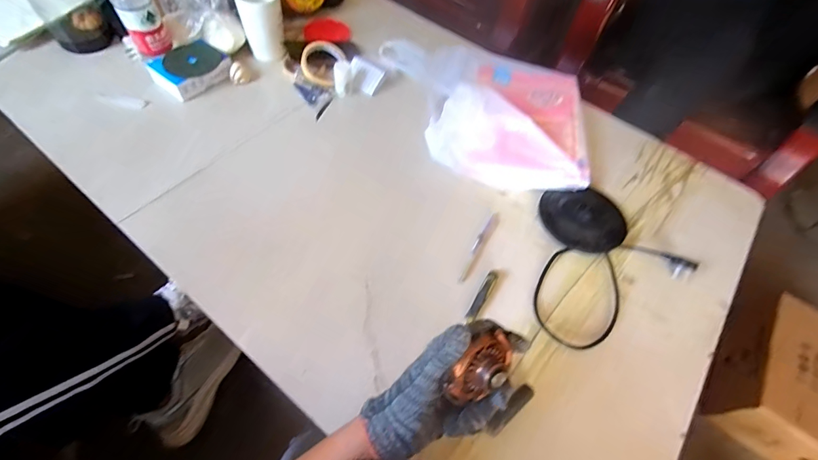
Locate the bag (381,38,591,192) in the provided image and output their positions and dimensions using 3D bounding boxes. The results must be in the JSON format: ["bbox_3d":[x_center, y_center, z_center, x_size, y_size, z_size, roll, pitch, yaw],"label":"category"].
[{"bbox_3d":[0.132,-0.252,0.739,0.407,0.105,0.341,10,57,3],"label":"bag"}]

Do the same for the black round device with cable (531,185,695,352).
[{"bbox_3d":[0.275,0.034,0.609,0.263,0.031,0.223,-26,63,-18],"label":"black round device with cable"}]

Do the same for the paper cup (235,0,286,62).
[{"bbox_3d":[-0.294,-0.420,0.786,0.079,0.126,0.080,3,57,-5],"label":"paper cup"}]

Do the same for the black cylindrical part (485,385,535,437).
[{"bbox_3d":[0.126,0.221,0.481,0.078,0.017,0.019,-35,66,-23],"label":"black cylindrical part"}]

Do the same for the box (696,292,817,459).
[{"bbox_3d":[0.906,0.372,0.878,0.369,0.160,0.320,39,61,17],"label":"box"}]

